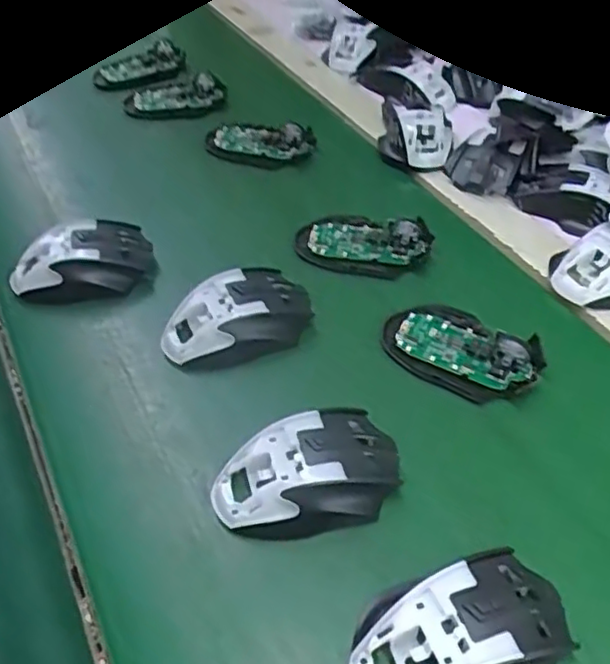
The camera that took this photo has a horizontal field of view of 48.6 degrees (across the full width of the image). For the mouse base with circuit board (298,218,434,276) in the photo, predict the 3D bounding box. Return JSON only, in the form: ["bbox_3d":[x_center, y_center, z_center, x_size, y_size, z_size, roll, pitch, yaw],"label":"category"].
[{"bbox_3d":[0.050,-0.078,0.582,0.114,0.025,0.065,5,45,6],"label":"mouse base with circuit board"}]

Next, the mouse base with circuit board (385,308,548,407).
[{"bbox_3d":[0.114,0.008,0.494,0.112,0.020,0.069,27,51,25],"label":"mouse base with circuit board"}]

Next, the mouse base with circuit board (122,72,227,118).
[{"bbox_3d":[-0.150,-0.275,0.786,0.116,0.021,0.049,-14,46,-10],"label":"mouse base with circuit board"}]

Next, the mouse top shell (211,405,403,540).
[{"bbox_3d":[0.003,0.087,0.418,0.113,0.035,0.069,-20,48,-18],"label":"mouse top shell"}]

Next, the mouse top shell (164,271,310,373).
[{"bbox_3d":[-0.052,-0.012,0.519,0.118,0.035,0.071,-18,48,-17],"label":"mouse top shell"}]

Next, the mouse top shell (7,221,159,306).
[{"bbox_3d":[-0.187,-0.061,0.568,0.115,0.035,0.075,-24,49,-20],"label":"mouse top shell"}]

